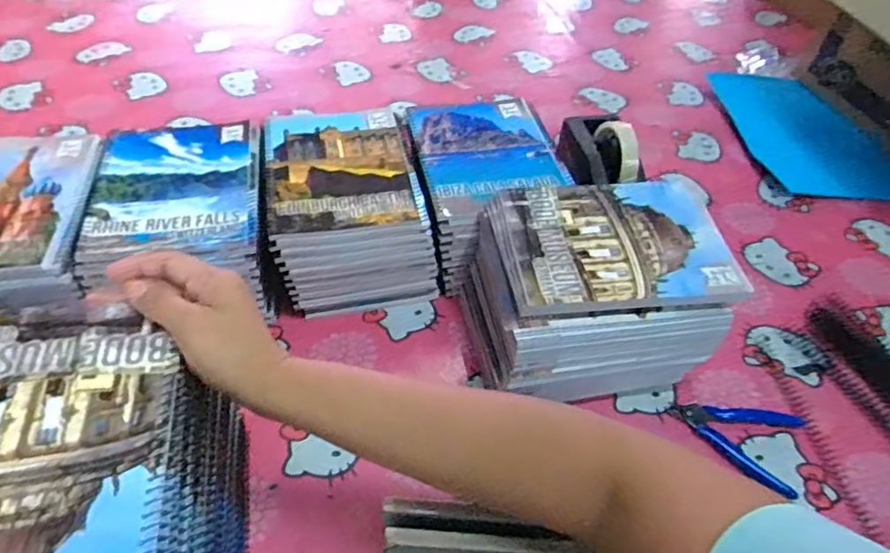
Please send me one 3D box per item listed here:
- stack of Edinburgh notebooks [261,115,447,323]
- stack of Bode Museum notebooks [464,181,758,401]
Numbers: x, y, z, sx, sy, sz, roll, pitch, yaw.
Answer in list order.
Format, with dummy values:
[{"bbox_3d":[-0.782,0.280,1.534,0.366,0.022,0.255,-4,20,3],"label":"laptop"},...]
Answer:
[{"bbox_3d":[-0.110,-0.076,0.677,0.158,0.121,0.195,-8,48,-12],"label":"stack of Edinburgh notebooks"},{"bbox_3d":[0.143,0.021,0.588,0.220,0.145,0.176,-4,48,-8],"label":"stack of Bode Museum notebooks"}]

